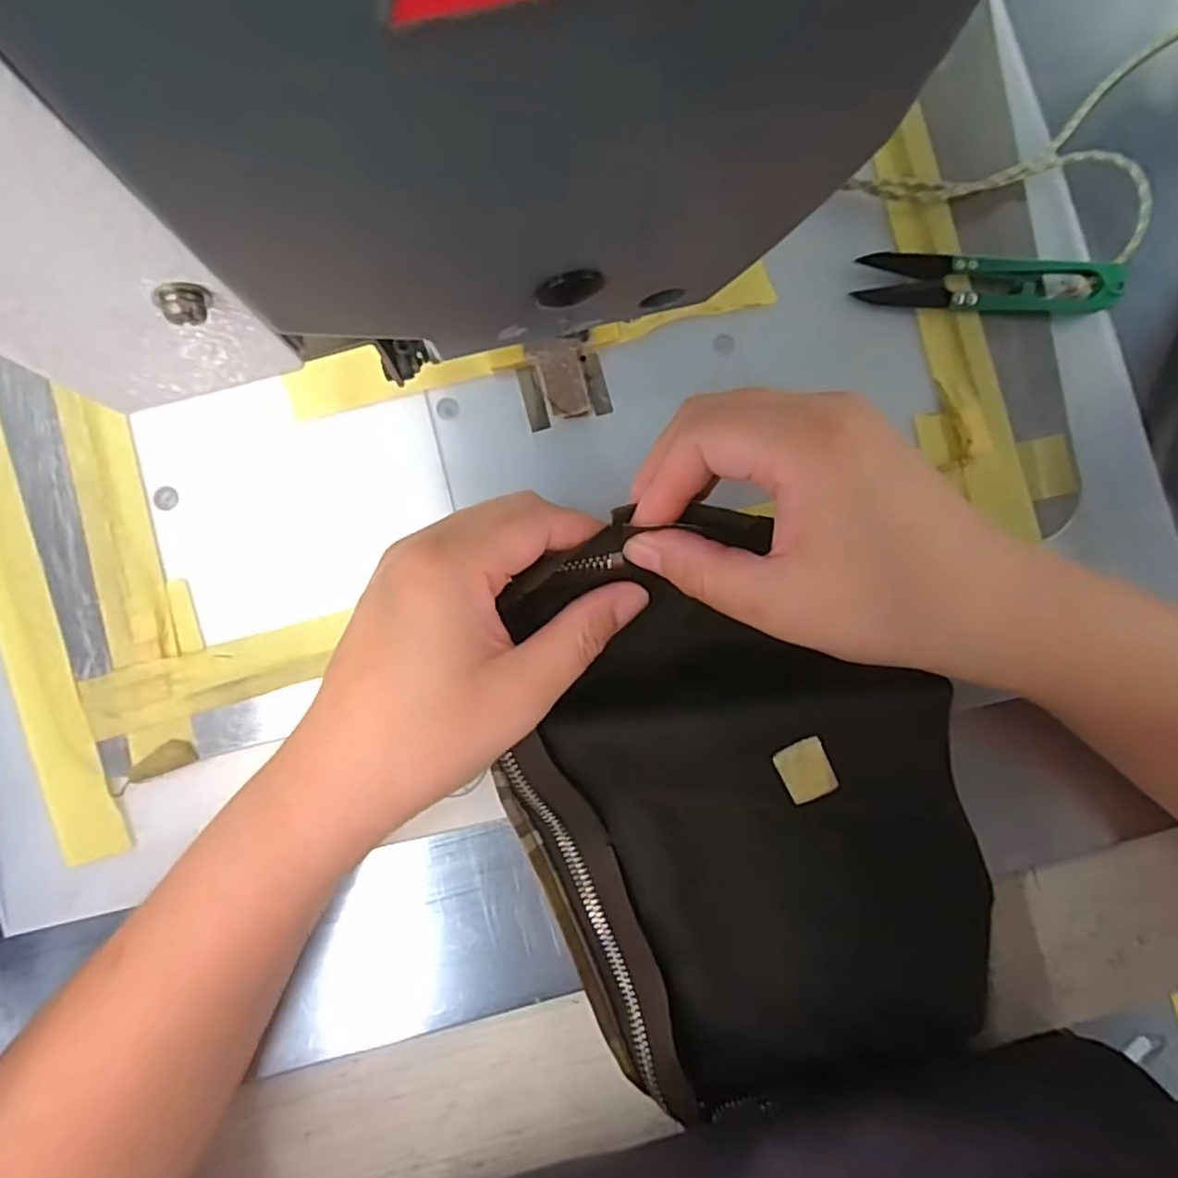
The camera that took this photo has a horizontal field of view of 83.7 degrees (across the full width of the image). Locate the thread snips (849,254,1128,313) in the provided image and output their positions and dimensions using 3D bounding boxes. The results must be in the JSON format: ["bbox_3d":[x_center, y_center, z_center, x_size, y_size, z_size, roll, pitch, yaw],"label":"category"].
[{"bbox_3d":[0.164,-0.126,0.268,0.102,0.013,0.022,4,87,-2],"label":"thread snips"}]

